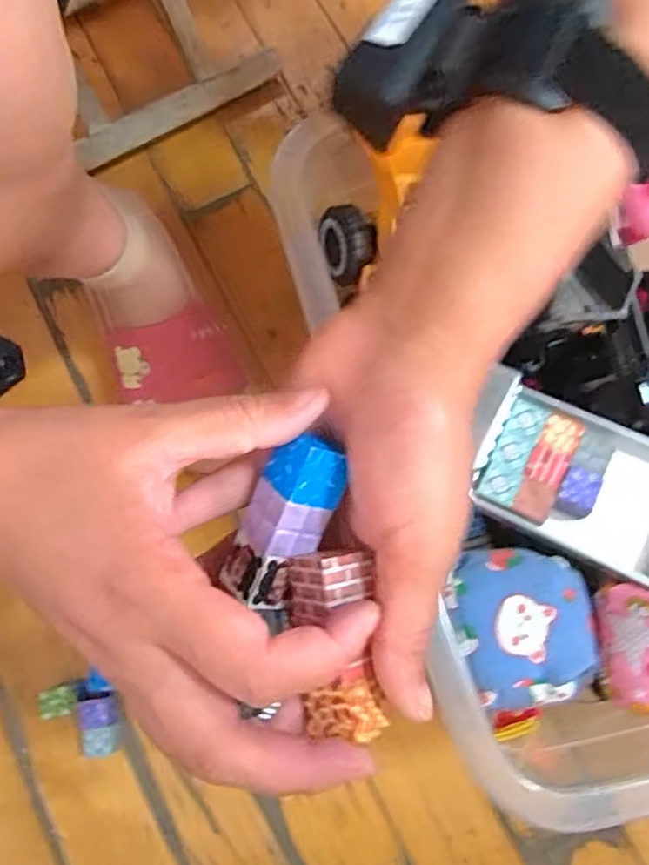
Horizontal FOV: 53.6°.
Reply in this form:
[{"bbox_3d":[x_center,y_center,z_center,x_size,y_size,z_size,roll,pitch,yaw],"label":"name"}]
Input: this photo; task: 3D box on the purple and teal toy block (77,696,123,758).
[{"bbox_3d":[-0.169,0.224,0.491,0.028,0.022,0.040,-9,78,-2],"label":"purple and teal toy block"}]

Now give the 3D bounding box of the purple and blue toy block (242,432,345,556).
[{"bbox_3d":[-0.010,0.022,0.224,0.020,0.019,0.043,32,103,48],"label":"purple and blue toy block"}]

